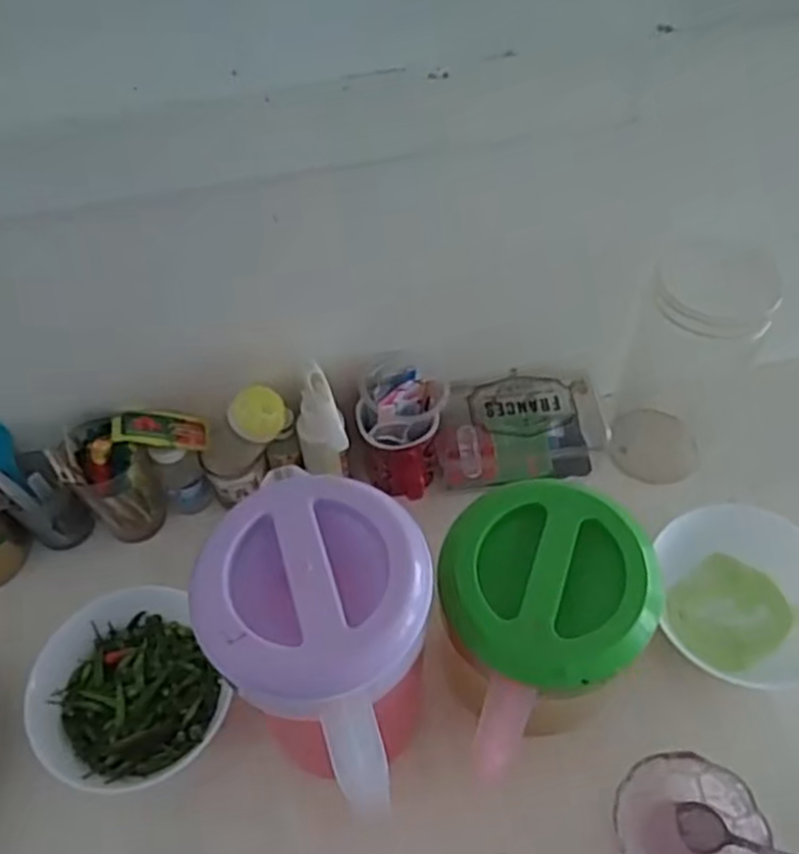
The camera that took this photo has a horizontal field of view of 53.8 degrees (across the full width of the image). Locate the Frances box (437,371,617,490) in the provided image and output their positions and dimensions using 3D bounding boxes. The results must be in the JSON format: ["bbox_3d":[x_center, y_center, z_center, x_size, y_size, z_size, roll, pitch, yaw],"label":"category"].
[{"bbox_3d":[0.106,-0.002,0.692,0.143,0.064,0.078,-8,55,-3],"label":"Frances box"}]

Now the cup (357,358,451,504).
[{"bbox_3d":[0.001,0.002,0.657,0.066,0.110,0.067,20,58,16],"label":"cup"}]

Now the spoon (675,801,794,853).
[{"bbox_3d":[0.235,0.265,0.491,0.127,0.014,0.026,-3,45,45],"label":"spoon"}]

